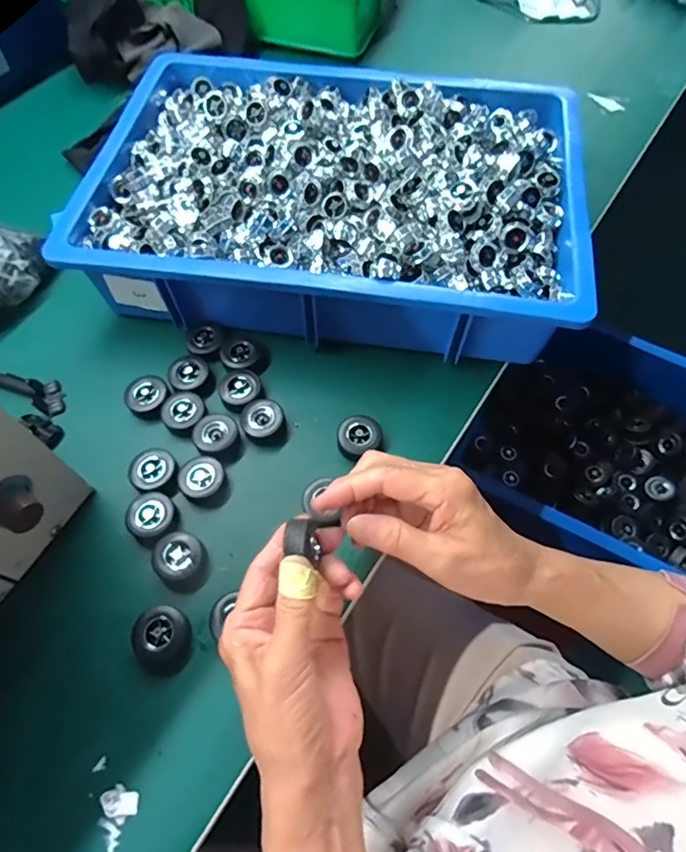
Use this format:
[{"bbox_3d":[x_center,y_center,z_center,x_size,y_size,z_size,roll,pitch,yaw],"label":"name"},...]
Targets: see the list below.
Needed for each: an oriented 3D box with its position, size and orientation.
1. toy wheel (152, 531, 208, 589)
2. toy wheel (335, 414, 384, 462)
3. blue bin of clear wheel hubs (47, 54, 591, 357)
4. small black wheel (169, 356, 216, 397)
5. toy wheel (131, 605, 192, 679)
[{"bbox_3d":[-0.124,0.102,0.394,0.036,0.015,0.042,-41,70,-16],"label":"toy wheel"},{"bbox_3d":[0.013,0.009,0.440,0.039,0.017,0.031,-30,68,-12],"label":"toy wheel"},{"bbox_3d":[-0.010,-0.237,0.505,0.459,0.104,0.323,9,65,3],"label":"blue bin of clear wheel hubs"},{"bbox_3d":[-0.137,-0.043,0.472,0.036,0.019,0.040,-40,70,-16],"label":"small black wheel"},{"bbox_3d":[-0.126,0.152,0.364,0.037,0.015,0.044,-20,66,-8],"label":"toy wheel"}]

